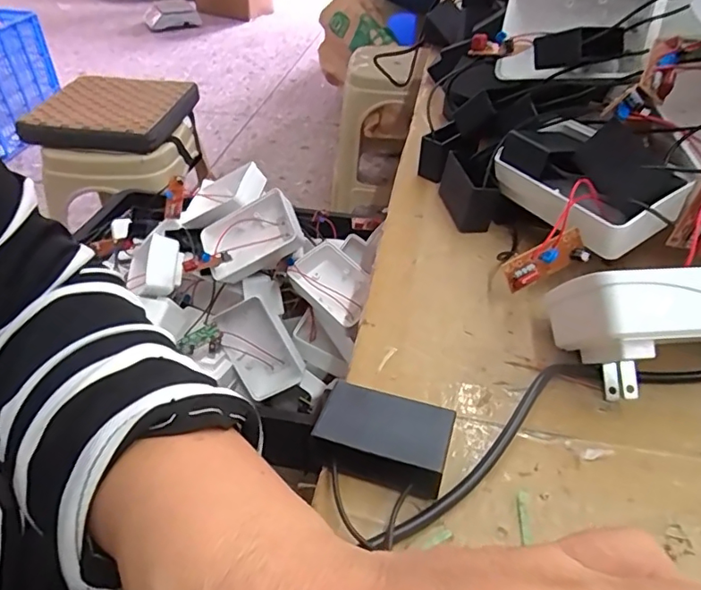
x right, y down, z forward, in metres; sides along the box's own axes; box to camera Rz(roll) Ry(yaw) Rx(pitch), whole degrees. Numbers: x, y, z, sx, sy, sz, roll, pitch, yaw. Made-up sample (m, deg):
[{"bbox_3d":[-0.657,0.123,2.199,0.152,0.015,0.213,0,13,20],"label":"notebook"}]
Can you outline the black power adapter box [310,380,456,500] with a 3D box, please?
[{"bbox_3d":[0.012,0.054,0.199,0.047,0.021,0.031,14,43,15],"label":"black power adapter box"}]

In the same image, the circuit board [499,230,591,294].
[{"bbox_3d":[0.096,-0.016,0.262,0.042,0.014,0.015,-25,45,-9],"label":"circuit board"}]

